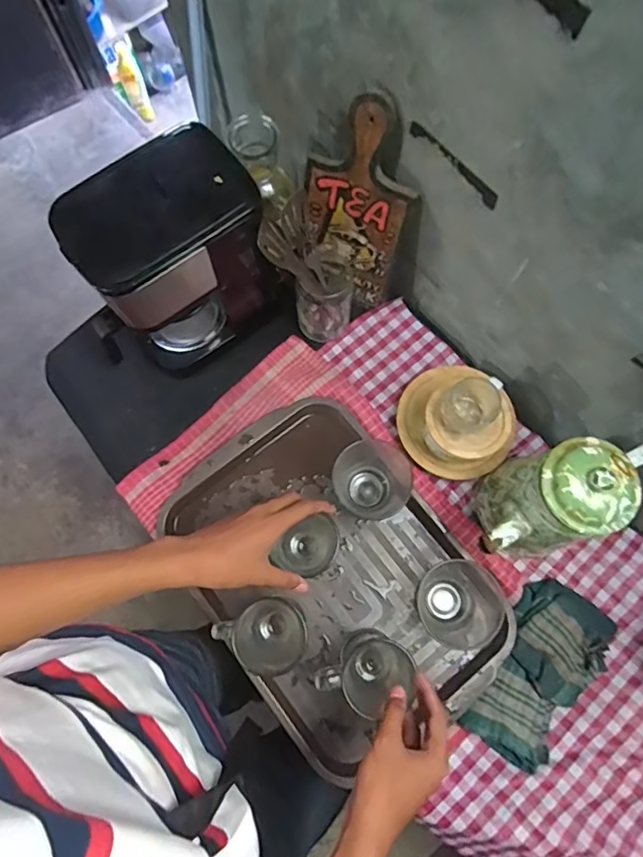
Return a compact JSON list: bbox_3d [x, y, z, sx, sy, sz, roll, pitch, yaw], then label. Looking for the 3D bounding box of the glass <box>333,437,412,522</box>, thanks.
[{"bbox_3d":[0.061,0.066,0.663,0.089,0.114,0.079,11,75,3],"label":"glass"}]

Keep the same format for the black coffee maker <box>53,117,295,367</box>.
[{"bbox_3d":[-0.162,-0.204,0.661,0.215,0.266,0.133,-38,78,-10],"label":"black coffee maker"}]

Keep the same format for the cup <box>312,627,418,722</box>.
[{"bbox_3d":[0.051,0.270,0.585,0.090,0.128,0.076,-40,78,-10],"label":"cup"}]

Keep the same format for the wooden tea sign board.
[{"bbox_3d":[0.050,-0.270,0.678,0.135,0.281,0.019,17,57,15],"label":"wooden tea sign board"}]

